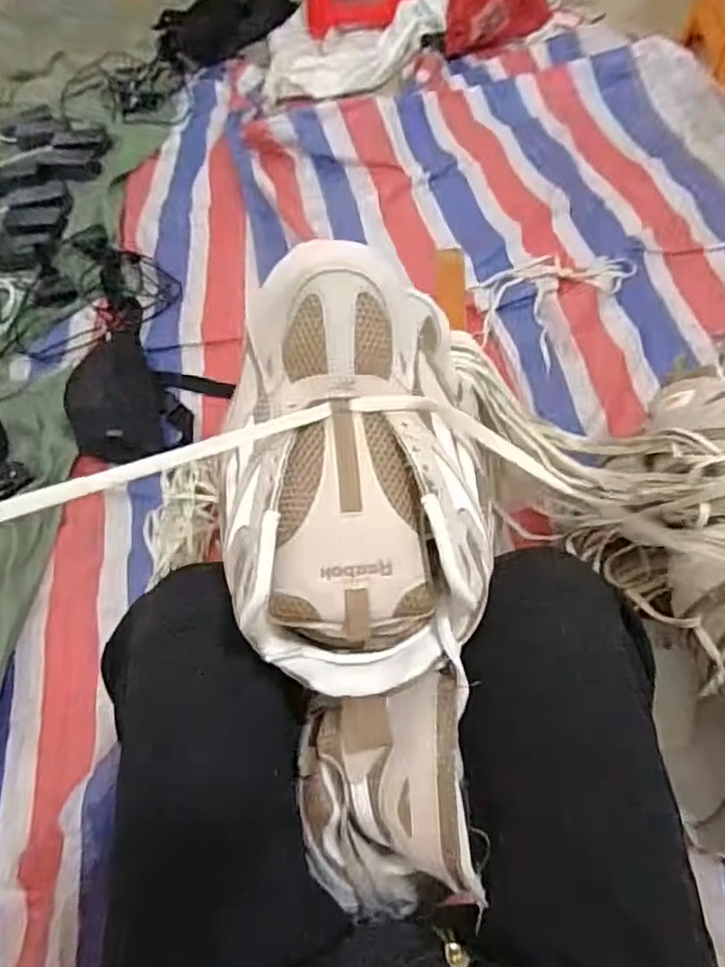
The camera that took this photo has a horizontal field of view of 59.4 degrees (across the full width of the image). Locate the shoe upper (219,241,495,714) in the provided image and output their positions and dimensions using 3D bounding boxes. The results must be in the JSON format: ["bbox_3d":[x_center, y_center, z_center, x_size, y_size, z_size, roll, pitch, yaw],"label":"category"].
[{"bbox_3d":[-0.008,-0.005,0.350,0.150,0.095,0.230,2,78,-2],"label":"shoe upper"}]

